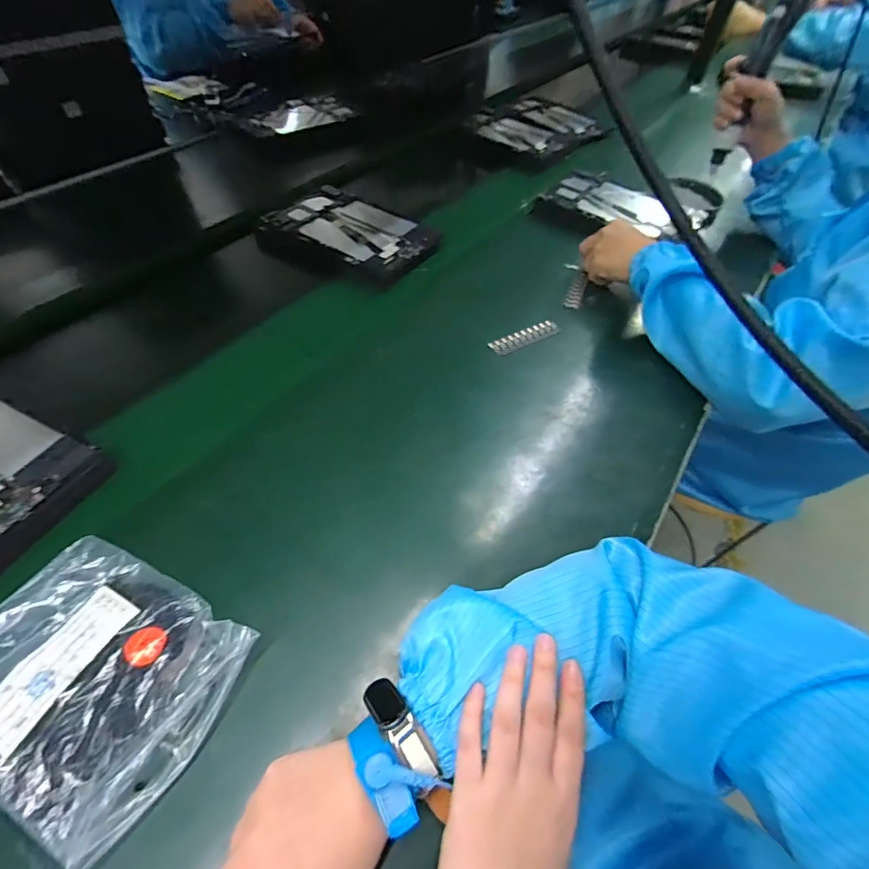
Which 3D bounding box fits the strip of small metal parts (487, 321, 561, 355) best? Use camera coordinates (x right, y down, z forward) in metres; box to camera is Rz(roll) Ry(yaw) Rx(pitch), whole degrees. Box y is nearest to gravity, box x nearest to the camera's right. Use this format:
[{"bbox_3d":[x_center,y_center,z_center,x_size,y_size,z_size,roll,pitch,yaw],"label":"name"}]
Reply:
[{"bbox_3d":[0.114,-0.121,0.536,0.096,0.009,0.022,-26,60,-20],"label":"strip of small metal parts"}]

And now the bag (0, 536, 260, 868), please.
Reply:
[{"bbox_3d":[-0.228,0.162,0.287,0.170,0.024,0.137,24,57,13],"label":"bag"}]

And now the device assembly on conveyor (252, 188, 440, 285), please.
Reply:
[{"bbox_3d":[-0.122,-0.301,0.640,0.239,0.026,0.167,27,57,15],"label":"device assembly on conveyor"}]

